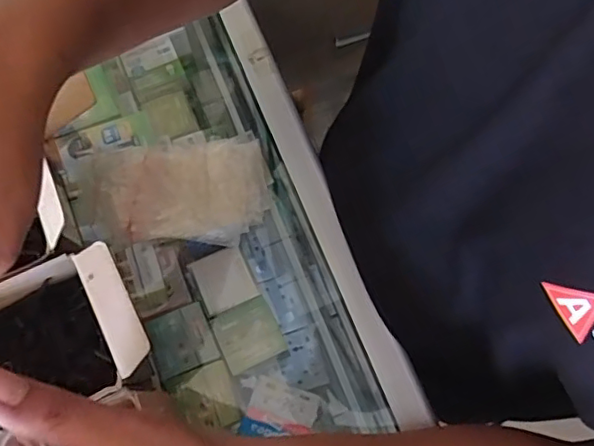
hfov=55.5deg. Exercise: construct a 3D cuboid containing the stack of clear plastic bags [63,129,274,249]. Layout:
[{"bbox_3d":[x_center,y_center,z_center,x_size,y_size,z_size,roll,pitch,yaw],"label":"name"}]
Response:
[{"bbox_3d":[-0.099,-0.022,0.444,0.154,0.019,0.080,-9,74,-2],"label":"stack of clear plastic bags"}]

